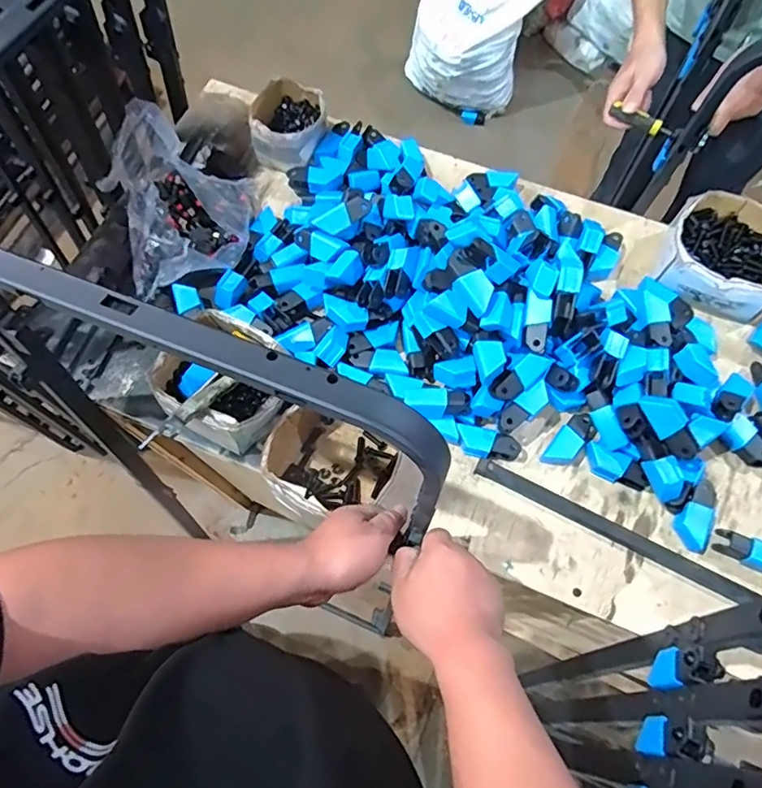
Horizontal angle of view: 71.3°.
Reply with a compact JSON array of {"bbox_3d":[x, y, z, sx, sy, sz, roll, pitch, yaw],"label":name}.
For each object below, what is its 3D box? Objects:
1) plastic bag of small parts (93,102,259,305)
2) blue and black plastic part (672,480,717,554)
[{"bbox_3d":[-0.284,-0.271,0.748,0.192,0.117,0.237,-19,69,-8],"label":"plastic bag of small parts"},{"bbox_3d":[0.385,0.145,0.647,0.039,0.025,0.087,19,69,8],"label":"blue and black plastic part"}]

